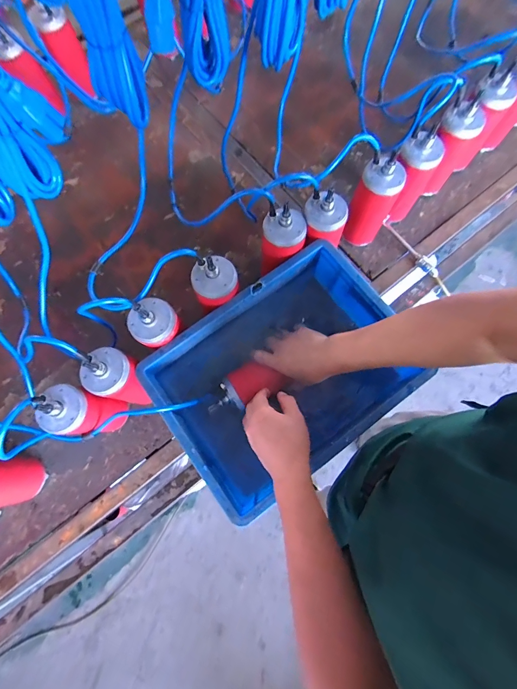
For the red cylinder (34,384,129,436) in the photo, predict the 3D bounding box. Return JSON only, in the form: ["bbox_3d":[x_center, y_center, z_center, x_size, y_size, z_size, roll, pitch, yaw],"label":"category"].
[{"bbox_3d":[-0.288,0.117,0.559,0.073,0.202,0.071,-1,76,2],"label":"red cylinder"}]

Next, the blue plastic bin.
[{"bbox_3d":[0.043,0.054,0.593,0.394,0.152,0.297,-36,79,-7],"label":"blue plastic bin"}]

